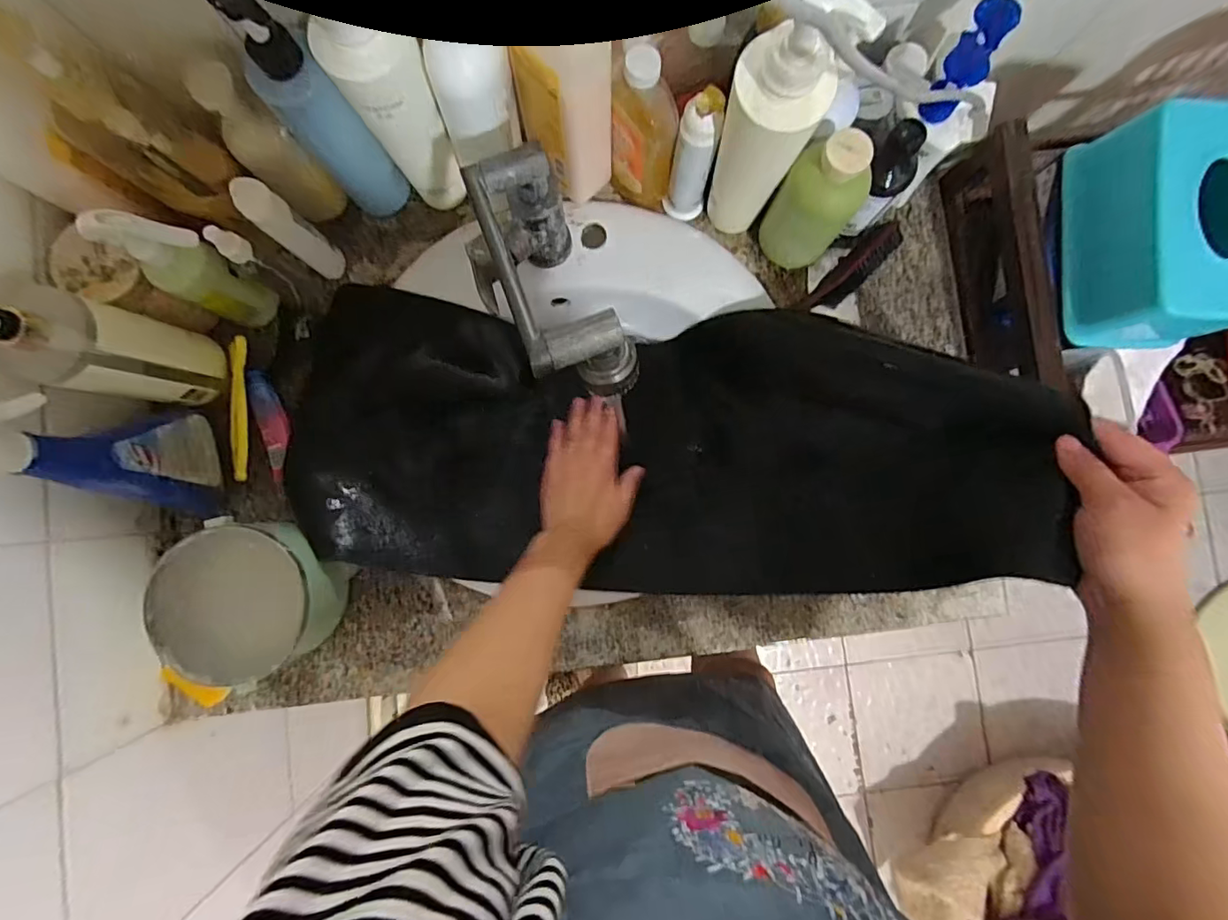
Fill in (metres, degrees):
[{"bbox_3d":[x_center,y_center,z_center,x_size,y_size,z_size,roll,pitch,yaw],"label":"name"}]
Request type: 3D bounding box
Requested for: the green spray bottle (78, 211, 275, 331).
[{"bbox_3d":[-0.392,-0.175,0.503,0.048,0.175,0.055,25,86,2],"label":"green spray bottle"}]

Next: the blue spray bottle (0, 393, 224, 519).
[{"bbox_3d":[-0.429,0.000,0.451,0.043,0.230,0.100,7,86,1],"label":"blue spray bottle"}]

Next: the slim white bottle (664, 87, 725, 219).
[{"bbox_3d":[0.076,-0.288,0.524,0.036,0.155,0.030,20,86,2],"label":"slim white bottle"}]

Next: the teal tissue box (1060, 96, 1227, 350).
[{"bbox_3d":[0.500,-0.200,0.483,0.129,0.087,0.194,-1,86,0],"label":"teal tissue box"}]

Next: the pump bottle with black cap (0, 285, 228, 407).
[{"bbox_3d":[-0.462,-0.102,0.471,0.088,0.217,0.083,8,86,1],"label":"pump bottle with black cap"}]

